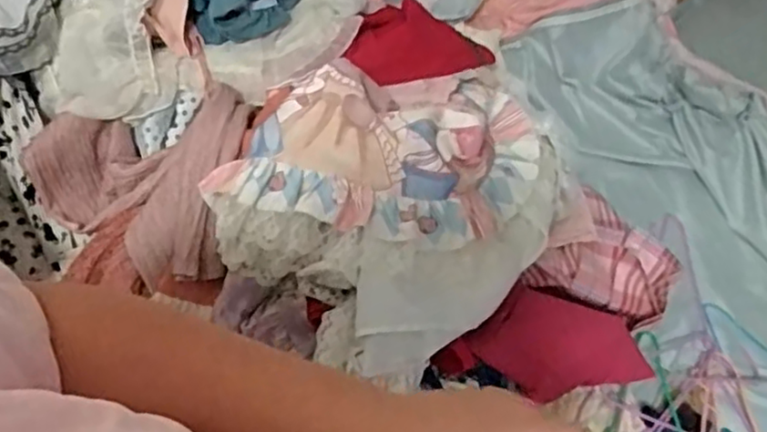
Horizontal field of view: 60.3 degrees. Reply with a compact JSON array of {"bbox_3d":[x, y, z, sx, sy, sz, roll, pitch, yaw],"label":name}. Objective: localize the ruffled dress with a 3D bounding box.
[{"bbox_3d":[0.049,-0.053,0.797,0.333,0.115,0.459,42,64,12],"label":"ruffled dress"}]

